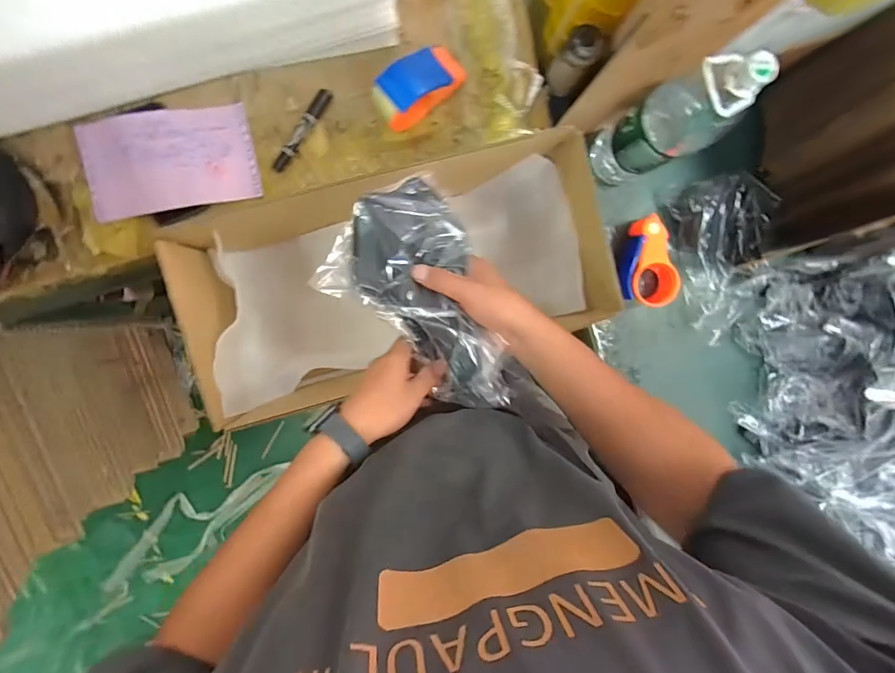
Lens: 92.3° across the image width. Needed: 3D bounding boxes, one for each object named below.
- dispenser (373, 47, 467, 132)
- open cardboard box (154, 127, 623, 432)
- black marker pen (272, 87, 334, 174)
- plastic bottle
[{"bbox_3d":[-0.045,-0.367,0.634,0.144,0.078,0.074,-39,98,0],"label":"dispenser"},{"bbox_3d":[-0.073,-0.091,0.698,0.585,0.254,0.274,-16,97,-3],"label":"open cardboard box"},{"bbox_3d":[-0.222,-0.312,0.653,0.020,0.019,0.141,35,92,-7],"label":"black marker pen"},{"bbox_3d":[0.330,-0.313,0.635,0.106,0.325,0.104,-22,97,-2],"label":"plastic bottle"}]

